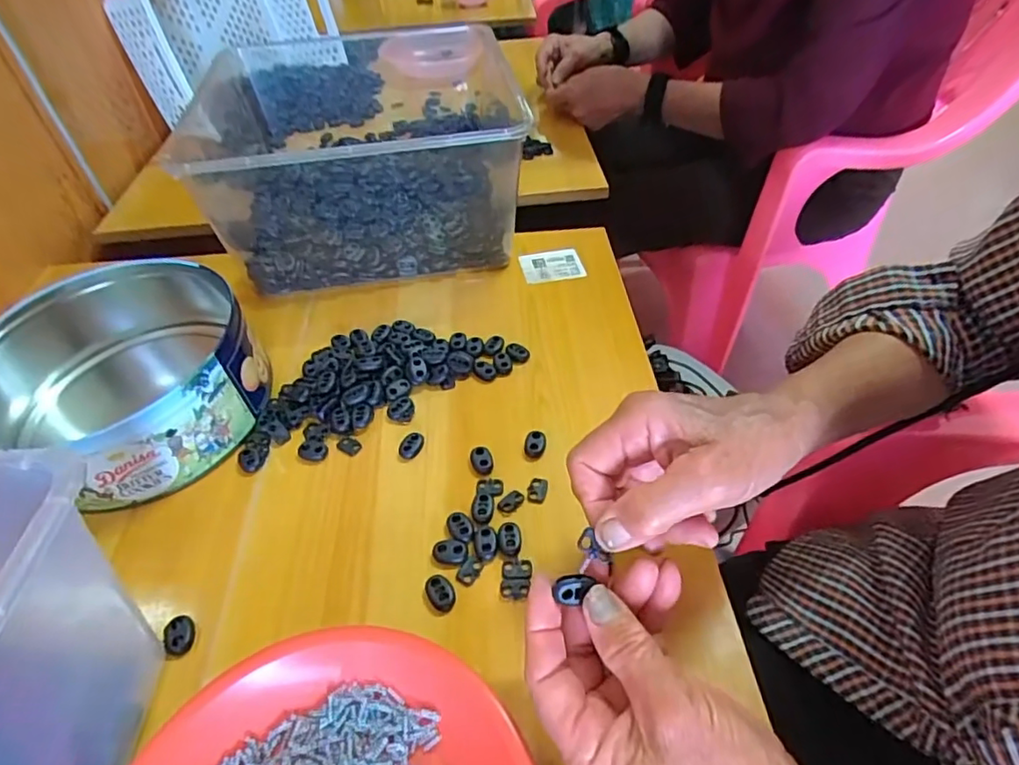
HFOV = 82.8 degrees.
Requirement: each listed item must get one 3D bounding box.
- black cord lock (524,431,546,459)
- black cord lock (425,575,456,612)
[{"bbox_3d":[0.019,0.046,0.423,0.016,0.011,0.021,-1,46,2],"label":"black cord lock"},{"bbox_3d":[-0.041,0.125,0.344,0.016,0.004,0.021,-23,49,-19],"label":"black cord lock"}]

